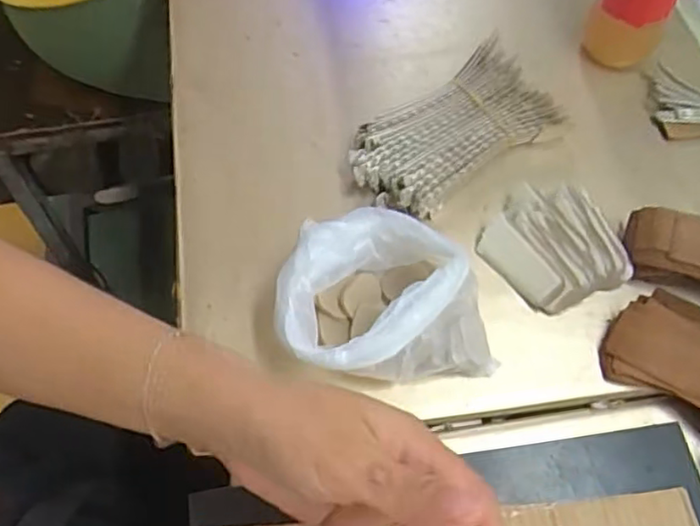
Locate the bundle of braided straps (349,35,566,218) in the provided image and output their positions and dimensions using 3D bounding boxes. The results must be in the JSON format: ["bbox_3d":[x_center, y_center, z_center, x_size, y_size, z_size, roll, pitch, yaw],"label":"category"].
[{"bbox_3d":[0.080,-0.101,0.508,0.167,0.029,0.086,-35,69,-19],"label":"bundle of braided straps"}]

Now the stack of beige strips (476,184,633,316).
[{"bbox_3d":[0.148,-0.013,0.468,0.085,0.026,0.093,-33,68,-18],"label":"stack of beige strips"}]

